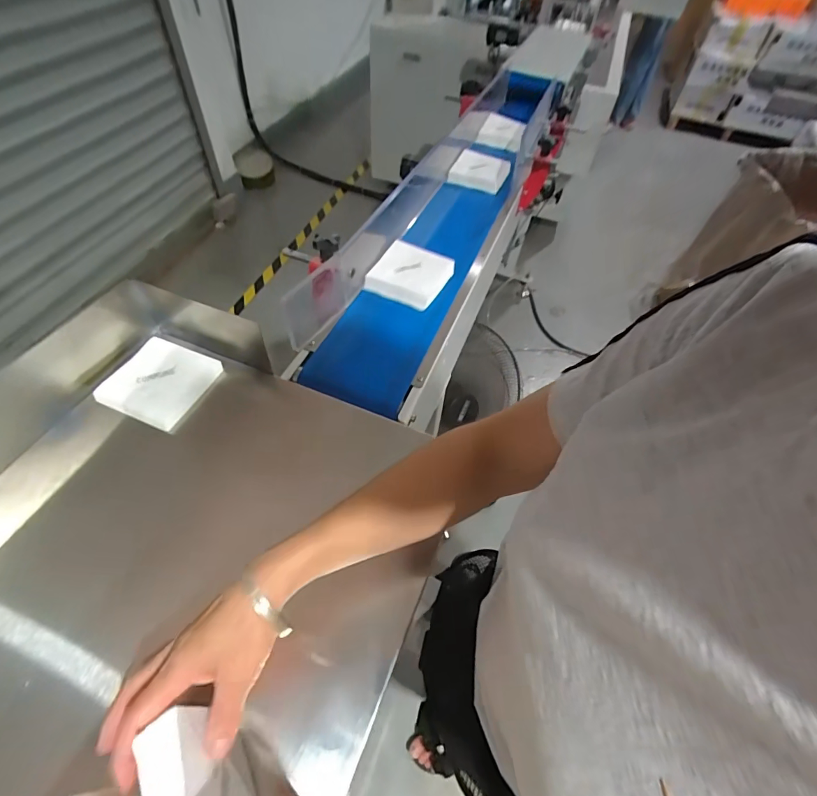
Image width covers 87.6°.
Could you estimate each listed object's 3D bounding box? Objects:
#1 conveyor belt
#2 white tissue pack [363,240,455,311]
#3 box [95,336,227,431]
[{"bbox_3d":[0.152,-0.482,0.948,0.248,0.133,1.284,20,54,10],"label":"conveyor belt"},{"bbox_3d":[0.005,-0.217,0.741,0.118,0.033,0.132,24,55,13],"label":"white tissue pack"},{"bbox_3d":[-0.331,-0.023,0.575,0.131,0.011,0.117,21,60,5],"label":"box"}]

